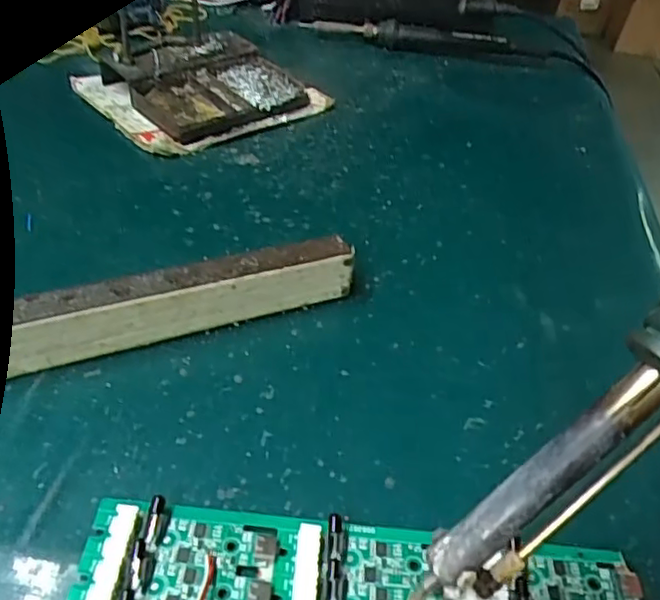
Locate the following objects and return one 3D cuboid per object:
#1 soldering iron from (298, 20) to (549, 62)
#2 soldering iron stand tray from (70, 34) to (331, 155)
[{"bbox_3d":[0.084,-0.236,0.581,0.218,0.027,0.015,10,41,3],"label":"soldering iron"},{"bbox_3d":[-0.092,-0.156,0.463,0.141,0.033,0.119,-29,53,-34],"label":"soldering iron stand tray"}]

